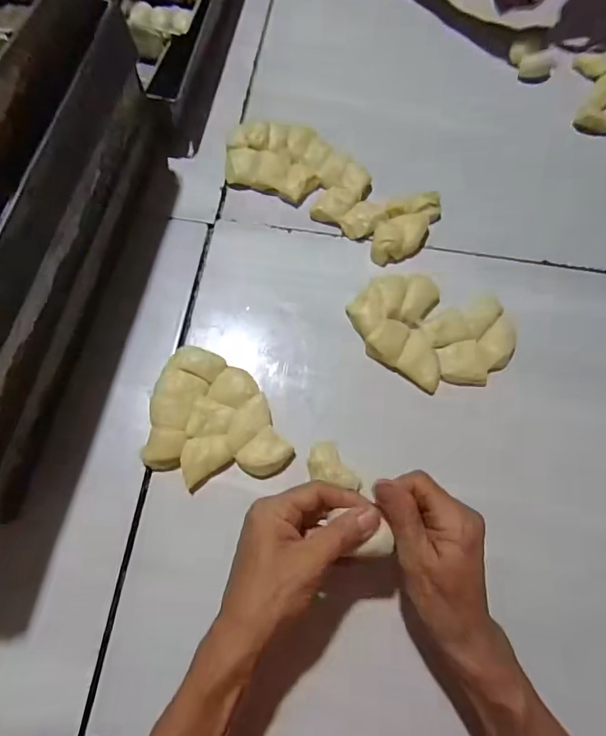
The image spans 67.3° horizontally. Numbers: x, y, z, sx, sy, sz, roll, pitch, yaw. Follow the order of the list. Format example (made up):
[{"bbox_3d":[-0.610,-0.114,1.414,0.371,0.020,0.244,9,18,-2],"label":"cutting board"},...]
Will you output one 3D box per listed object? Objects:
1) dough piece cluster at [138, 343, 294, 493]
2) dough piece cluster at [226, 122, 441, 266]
[{"bbox_3d":[-0.084,0.042,0.435,0.121,0.025,0.127,-10,73,-5],"label":"dough piece cluster"},{"bbox_3d":[0.025,-0.215,0.531,0.260,0.024,0.103,32,74,8],"label":"dough piece cluster"}]

